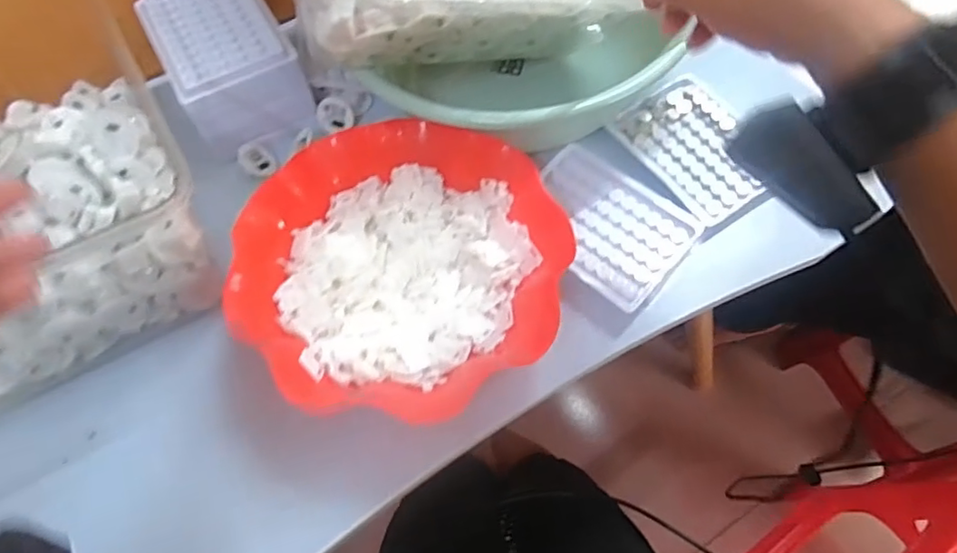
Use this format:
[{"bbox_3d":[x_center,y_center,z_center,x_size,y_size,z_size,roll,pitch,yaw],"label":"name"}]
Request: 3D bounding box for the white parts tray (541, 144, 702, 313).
[{"bbox_3d":[0.095,-0.042,0.459,0.127,0.010,0.100,38,70,19],"label":"white parts tray"}]

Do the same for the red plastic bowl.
[{"bbox_3d":[-0.052,-0.008,0.419,0.218,0.053,0.210,-1,63,2],"label":"red plastic bowl"}]

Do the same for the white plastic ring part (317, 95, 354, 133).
[{"bbox_3d":[-0.129,-0.147,0.531,0.033,0.030,0.012,-7,26,14],"label":"white plastic ring part"}]

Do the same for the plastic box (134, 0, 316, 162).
[{"bbox_3d":[-0.216,-0.188,0.512,0.097,0.073,0.136,-28,65,-12],"label":"plastic box"}]

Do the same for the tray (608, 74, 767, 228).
[{"bbox_3d":[0.181,-0.110,0.491,0.093,0.011,0.126,-30,66,-13],"label":"tray"}]

